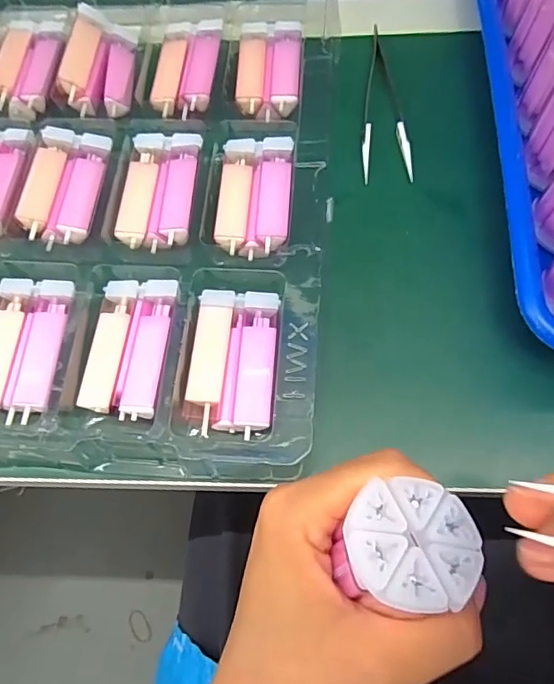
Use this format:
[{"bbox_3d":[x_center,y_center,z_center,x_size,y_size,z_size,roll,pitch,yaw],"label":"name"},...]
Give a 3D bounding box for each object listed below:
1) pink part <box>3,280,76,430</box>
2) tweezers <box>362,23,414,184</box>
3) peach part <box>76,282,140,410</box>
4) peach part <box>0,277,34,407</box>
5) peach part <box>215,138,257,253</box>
[{"bbox_3d":[-0.118,0.003,0.253,0.022,0.008,0.072,2,67,5],"label":"pink part"},{"bbox_3d":[0.063,-0.150,0.315,0.028,0.005,0.120,-3,67,3],"label":"tweezers"},{"bbox_3d":[-0.083,0.000,0.254,0.017,0.006,0.068,4,68,6],"label":"peach part"},{"bbox_3d":[-0.138,0.001,0.256,0.017,0.008,0.071,3,68,5],"label":"peach part"},{"bbox_3d":[-0.023,-0.083,0.285,0.017,0.008,0.070,2,67,5],"label":"peach part"}]

